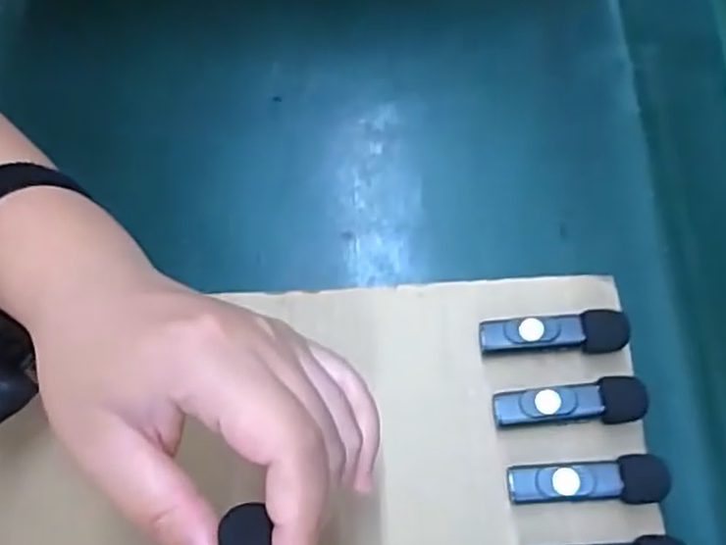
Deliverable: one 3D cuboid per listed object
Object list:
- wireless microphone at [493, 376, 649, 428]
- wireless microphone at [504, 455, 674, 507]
[{"bbox_3d":[0.089,0.056,0.298,0.064,0.014,0.019,-2,69,2],"label":"wireless microphone"},{"bbox_3d":[0.093,0.087,0.286,0.063,0.016,0.018,-2,69,2],"label":"wireless microphone"}]

